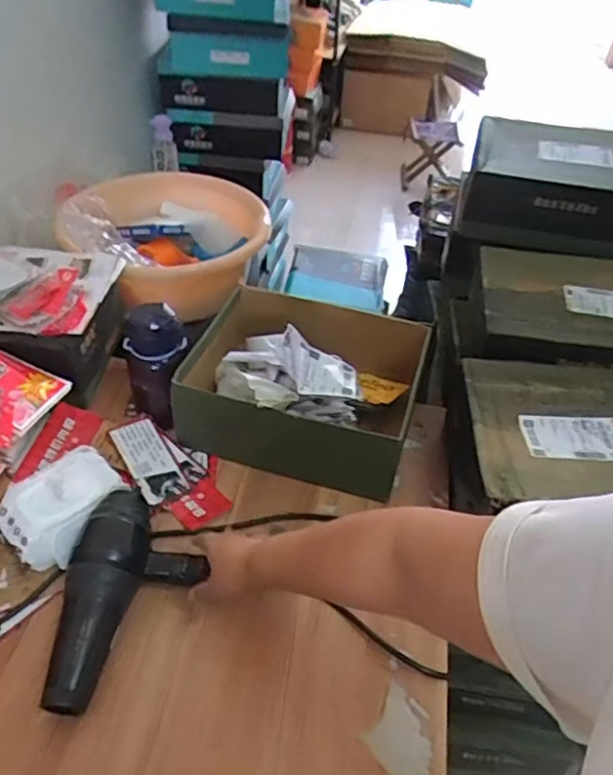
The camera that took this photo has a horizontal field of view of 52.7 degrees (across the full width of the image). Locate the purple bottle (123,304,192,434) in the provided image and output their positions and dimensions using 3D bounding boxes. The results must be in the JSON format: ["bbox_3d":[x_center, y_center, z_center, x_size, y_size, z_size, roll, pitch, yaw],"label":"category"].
[{"bbox_3d":[-0.215,-0.038,0.885,0.076,0.167,0.065,24,46,20],"label":"purple bottle"}]

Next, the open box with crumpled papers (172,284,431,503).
[{"bbox_3d":[-0.013,-0.023,0.905,0.332,0.172,0.251,13,43,9],"label":"open box with crumpled papers"}]

